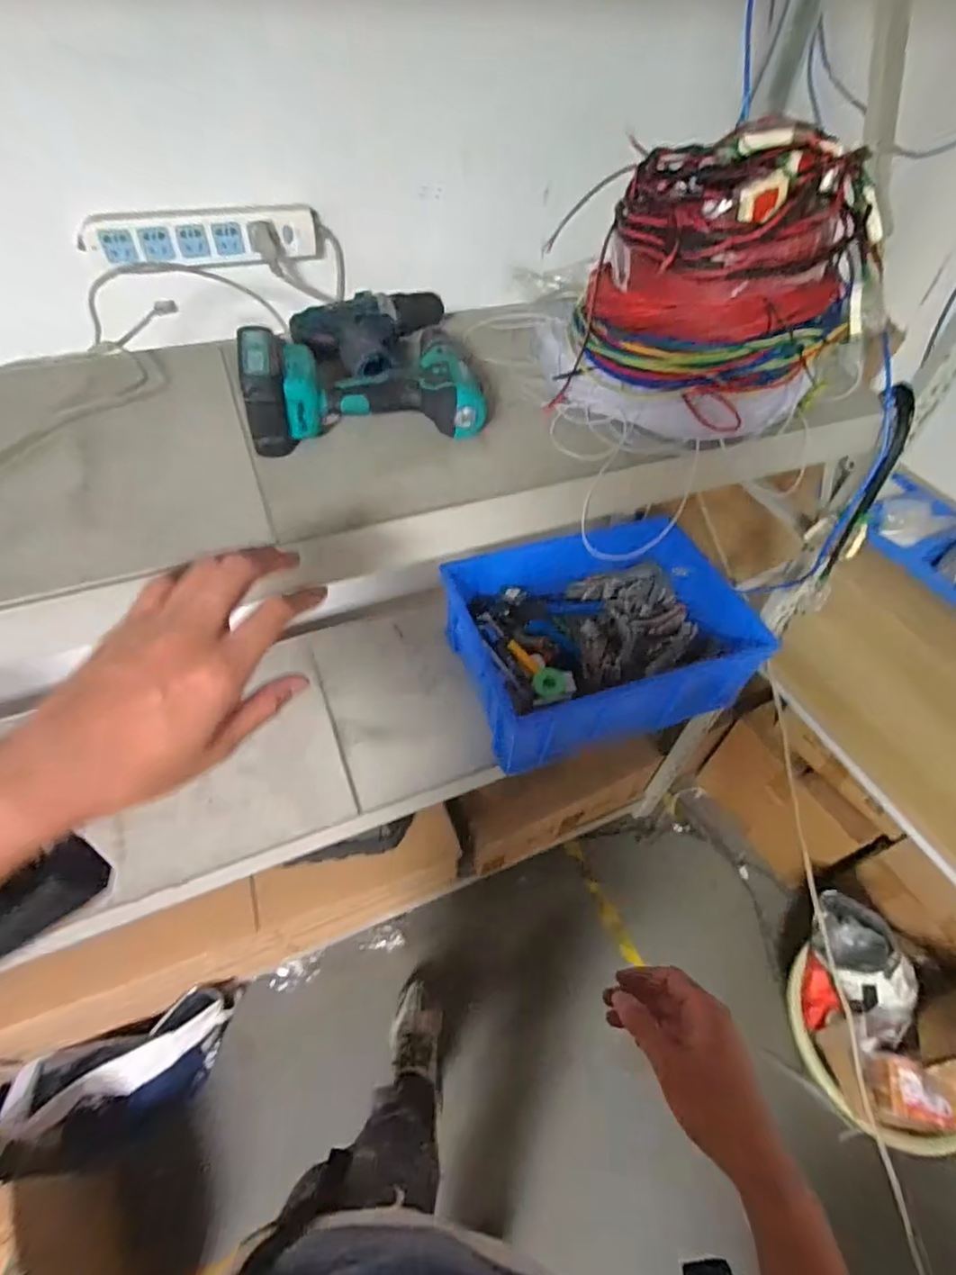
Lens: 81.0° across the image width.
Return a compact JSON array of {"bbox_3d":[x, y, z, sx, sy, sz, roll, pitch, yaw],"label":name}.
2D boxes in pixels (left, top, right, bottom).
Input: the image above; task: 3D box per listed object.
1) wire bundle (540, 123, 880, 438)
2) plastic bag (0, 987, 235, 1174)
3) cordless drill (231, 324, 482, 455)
[{"bbox_3d":[0.230,-0.355,0.559,0.292,0.197,0.244,5,50,1],"label":"wire bundle"},{"bbox_3d":[-0.645,0.839,1.058,0.362,0.190,0.167,-18,53,-17],"label":"plastic bag"},{"bbox_3d":[-0.109,-0.259,0.545,0.213,0.070,0.156,-8,51,-9],"label":"cordless drill"}]

